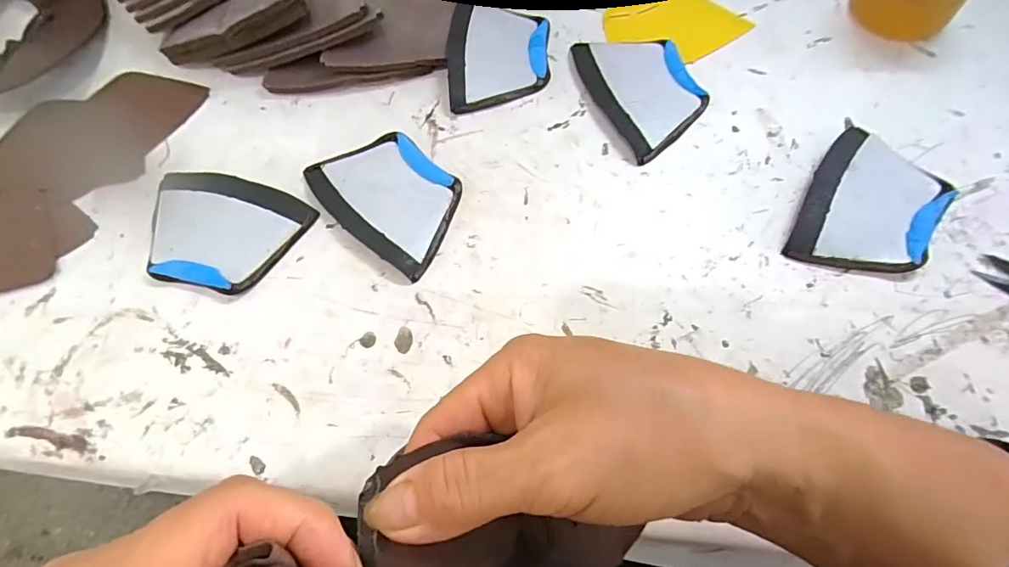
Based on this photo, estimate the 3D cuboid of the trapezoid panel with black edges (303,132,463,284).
[{"bbox_3d":[-0.073,-0.057,0.321,0.103,0.008,0.071,38,74,16],"label":"trapezoid panel with black edges"}]

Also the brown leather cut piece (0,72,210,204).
[{"bbox_3d":[-0.293,-0.108,0.357,0.113,0.004,0.119,18,67,10],"label":"brown leather cut piece"}]

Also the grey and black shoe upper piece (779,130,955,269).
[{"bbox_3d":[0.222,-0.046,0.303,0.070,0.012,0.101,27,71,13],"label":"grey and black shoe upper piece"}]

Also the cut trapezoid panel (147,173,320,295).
[{"bbox_3d":[-0.178,-0.033,0.313,0.102,0.009,0.075,12,68,6],"label":"cut trapezoid panel"}]

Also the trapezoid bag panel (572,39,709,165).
[{"bbox_3d":[0.097,-0.135,0.347,0.068,0.008,0.103,-20,68,-6],"label":"trapezoid bag panel"}]

